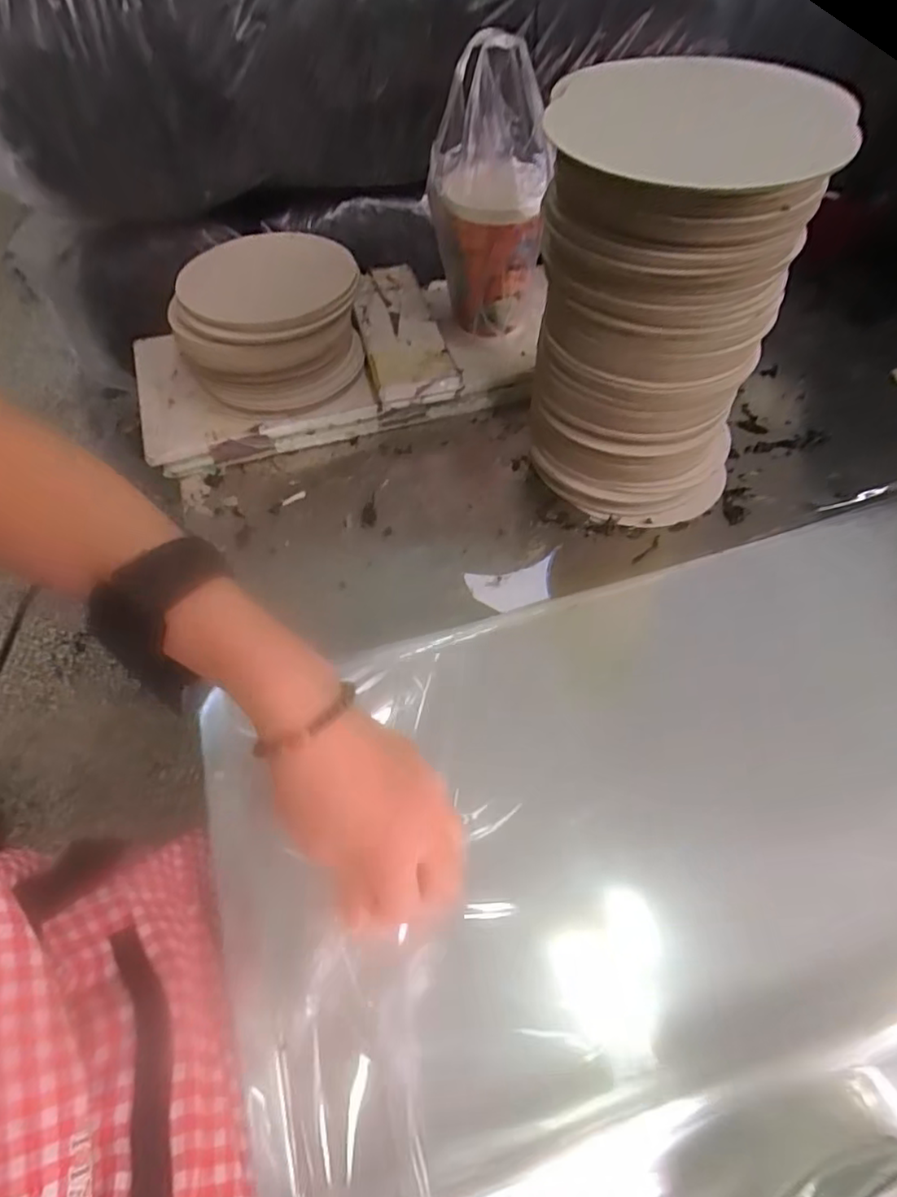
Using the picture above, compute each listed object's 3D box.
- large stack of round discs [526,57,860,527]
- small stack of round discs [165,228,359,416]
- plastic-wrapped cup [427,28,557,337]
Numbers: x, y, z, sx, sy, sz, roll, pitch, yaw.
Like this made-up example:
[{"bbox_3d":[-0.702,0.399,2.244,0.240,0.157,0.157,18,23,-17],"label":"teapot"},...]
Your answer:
[{"bbox_3d":[0.139,-0.187,0.432,0.157,0.249,0.138,-2,55,1],"label":"large stack of round discs"},{"bbox_3d":[-0.153,-0.241,0.551,0.151,0.070,0.156,-3,55,0],"label":"small stack of round discs"},{"bbox_3d":[0.030,-0.328,0.519,0.087,0.189,0.088,-1,55,1],"label":"plastic-wrapped cup"}]

